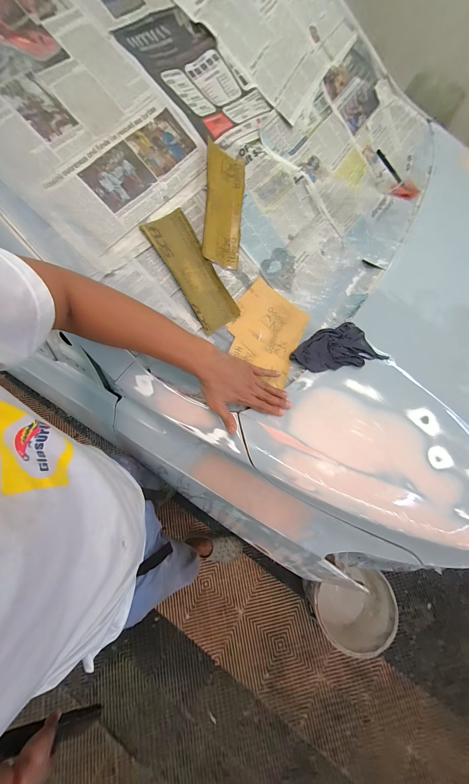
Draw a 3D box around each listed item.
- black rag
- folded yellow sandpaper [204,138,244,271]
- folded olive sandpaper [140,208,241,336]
[{"bbox_3d":[0.236,-0.098,0.595,0.207,0.036,0.109,-20,73,-8],"label":"black rag"},{"bbox_3d":[-0.022,-0.376,0.539,0.086,0.011,0.219,3,92,-37],"label":"folded yellow sandpaper"},{"bbox_3d":[-0.079,-0.234,0.525,0.087,0.010,0.229,-37,107,-14],"label":"folded olive sandpaper"}]

